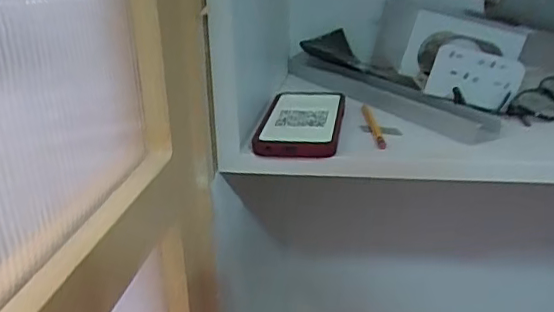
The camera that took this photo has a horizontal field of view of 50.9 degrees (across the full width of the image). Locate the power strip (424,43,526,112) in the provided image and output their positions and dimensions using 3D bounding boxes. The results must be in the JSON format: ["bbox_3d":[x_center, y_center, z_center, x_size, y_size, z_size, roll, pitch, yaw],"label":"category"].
[{"bbox_3d":[0.222,-0.088,0.650,0.100,0.062,0.025,15,5,-3],"label":"power strip"}]

